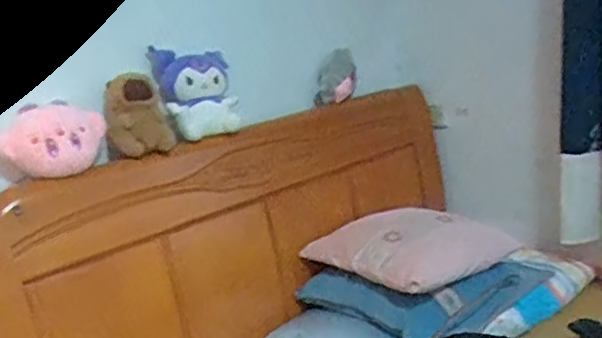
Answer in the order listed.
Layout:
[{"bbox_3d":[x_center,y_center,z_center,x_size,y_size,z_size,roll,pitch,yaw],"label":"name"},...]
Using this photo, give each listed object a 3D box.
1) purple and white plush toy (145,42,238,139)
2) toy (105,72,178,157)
[{"bbox_3d":[-0.273,-0.202,1.621,0.186,0.224,0.102,-10,15,-14],"label":"purple and white plush toy"},{"bbox_3d":[-0.388,-0.132,1.500,0.150,0.189,0.195,-10,15,-13],"label":"toy"}]

